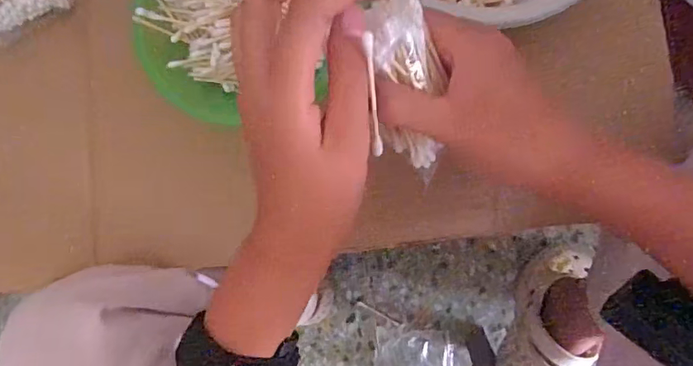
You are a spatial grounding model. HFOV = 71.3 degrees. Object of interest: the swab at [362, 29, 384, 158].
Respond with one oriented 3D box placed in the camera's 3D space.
[{"bbox_3d":[0.014,-0.040,0.229,0.005,0.068,0.004,-3,44,4],"label":"swab"}]

